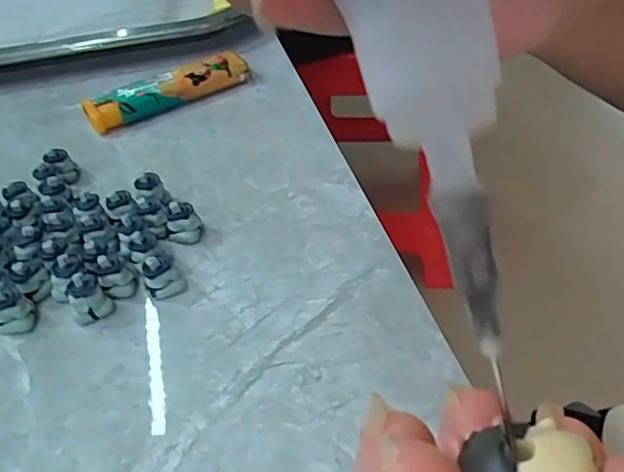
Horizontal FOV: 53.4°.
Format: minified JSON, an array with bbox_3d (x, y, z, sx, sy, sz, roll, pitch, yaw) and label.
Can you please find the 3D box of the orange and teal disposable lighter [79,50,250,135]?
[{"bbox_3d":[-0.066,-0.067,0.288,0.076,0.015,0.018,-21,44,-17],"label":"orange and teal disposable lighter"}]

